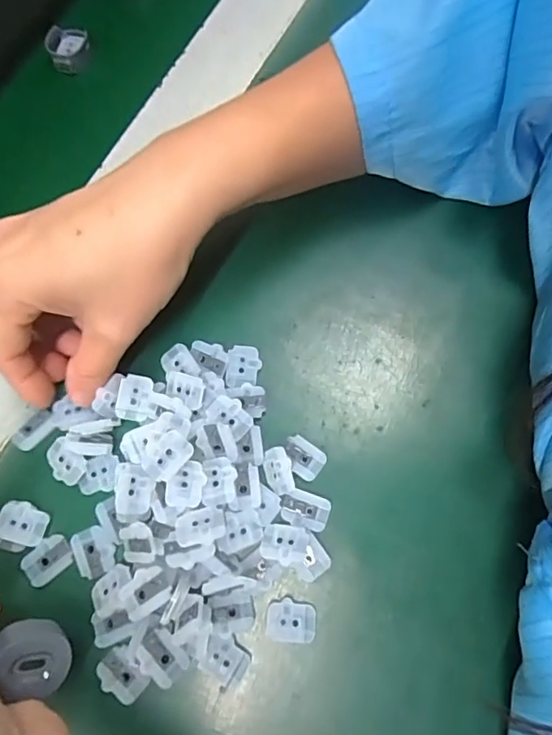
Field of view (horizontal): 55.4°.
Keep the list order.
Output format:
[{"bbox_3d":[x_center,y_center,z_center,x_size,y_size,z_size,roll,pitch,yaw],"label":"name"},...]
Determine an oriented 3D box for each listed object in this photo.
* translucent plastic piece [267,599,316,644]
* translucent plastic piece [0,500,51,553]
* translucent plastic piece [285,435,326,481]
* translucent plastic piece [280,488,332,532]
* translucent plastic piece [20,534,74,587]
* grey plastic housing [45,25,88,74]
[{"bbox_3d":[0.007,0.111,0.230,0.021,0.004,0.016,6,75,4],"label":"translucent plastic piece"},{"bbox_3d":[-0.118,0.074,0.243,0.021,0.009,0.022,19,76,8],"label":"translucent plastic piece"},{"bbox_3d":[0.013,0.043,0.251,0.020,0.005,0.015,35,79,11],"label":"translucent plastic piece"},{"bbox_3d":[0.013,0.065,0.242,0.022,0.004,0.016,14,76,6],"label":"translucent plastic piece"},{"bbox_3d":[-0.105,0.088,0.240,0.021,0.004,0.016,-38,76,-8],"label":"translucent plastic piece"},{"bbox_3d":[-0.132,-0.205,0.335,0.024,0.014,0.029,-12,74,-1],"label":"grey plastic housing"}]

